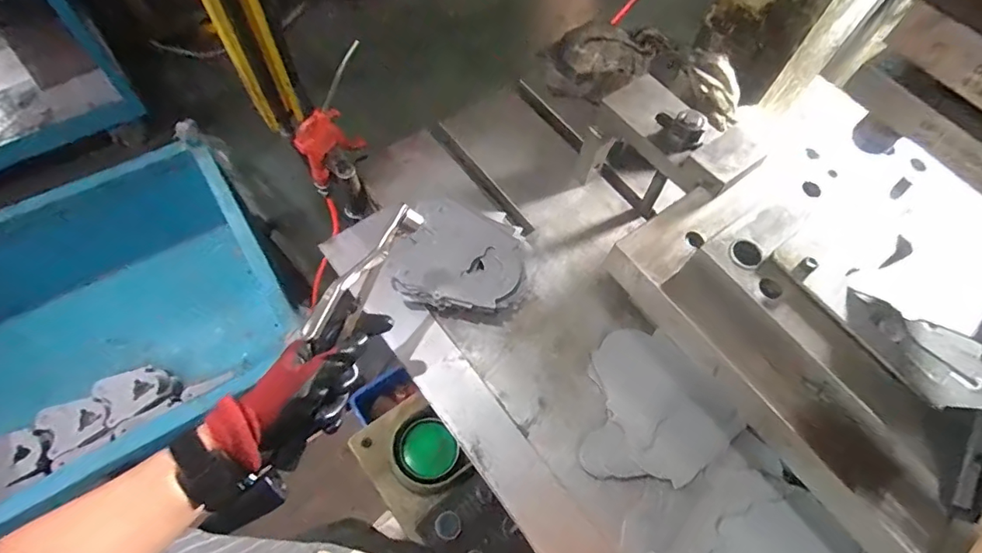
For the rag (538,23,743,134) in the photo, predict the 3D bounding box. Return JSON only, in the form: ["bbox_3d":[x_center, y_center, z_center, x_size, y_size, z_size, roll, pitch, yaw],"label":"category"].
[{"bbox_3d":[0.222,-0.319,0.760,0.314,0.078,0.139,27,63,29],"label":"rag"}]

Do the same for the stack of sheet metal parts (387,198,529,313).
[{"bbox_3d":[-0.037,-0.025,0.625,0.170,0.045,0.151,10,63,1],"label":"stack of sheet metal parts"}]

